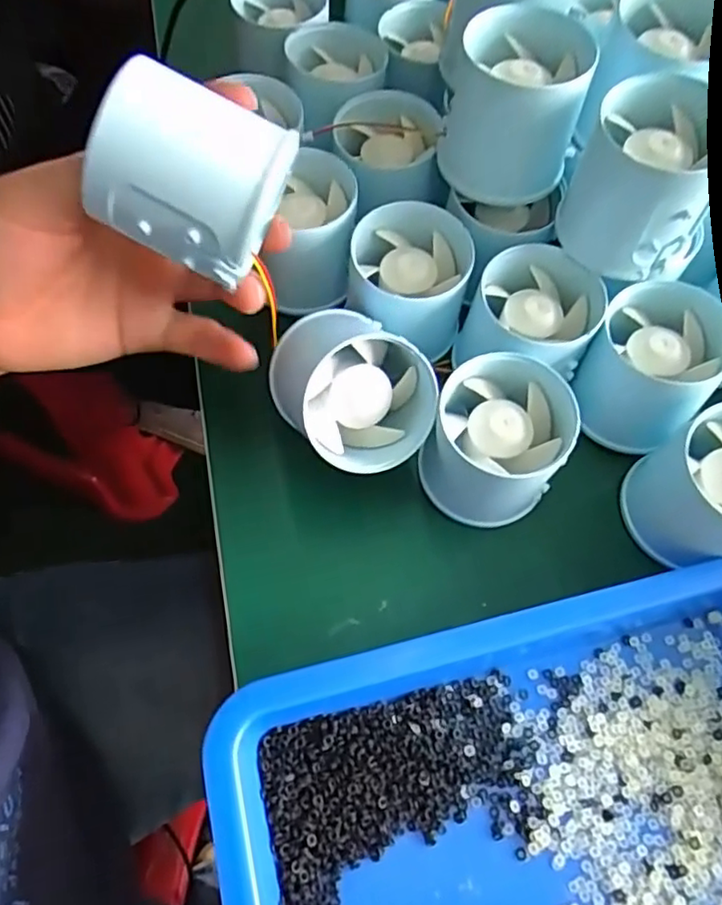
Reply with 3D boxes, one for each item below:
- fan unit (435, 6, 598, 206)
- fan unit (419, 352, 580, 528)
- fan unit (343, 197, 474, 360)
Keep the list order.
[{"bbox_3d":[0.062,-0.141,0.266,0.053,0.057,0.058,13,63,6],"label":"fan unit"},{"bbox_3d":[0.054,-0.003,0.252,0.049,0.051,0.049,0,62,-1],"label":"fan unit"},{"bbox_3d":[0.020,-0.071,0.277,0.050,0.044,0.055,0,62,-1],"label":"fan unit"}]

